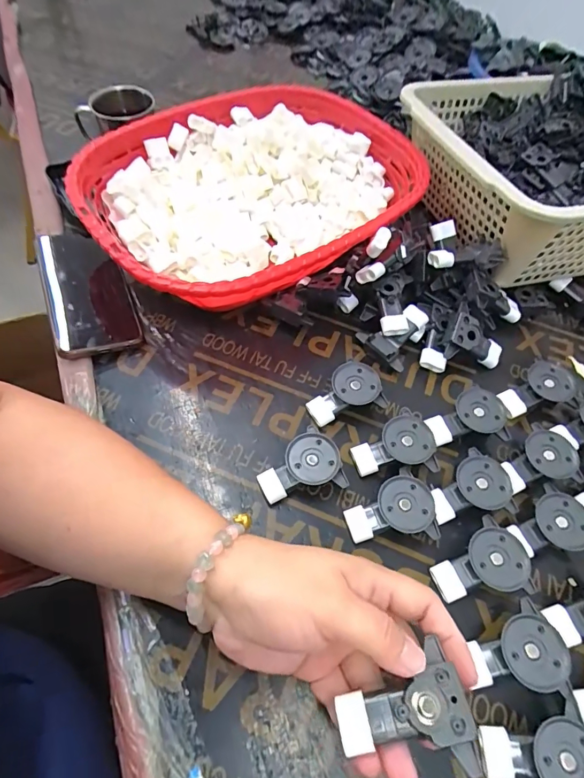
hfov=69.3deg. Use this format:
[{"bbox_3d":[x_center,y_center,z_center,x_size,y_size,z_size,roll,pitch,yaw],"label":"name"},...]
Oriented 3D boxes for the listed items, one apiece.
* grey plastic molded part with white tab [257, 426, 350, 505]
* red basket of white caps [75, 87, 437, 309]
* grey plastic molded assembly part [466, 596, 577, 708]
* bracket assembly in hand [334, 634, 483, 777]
[{"bbox_3d":[0.005,0.064,0.347,0.066,0.023,0.048,-13,60,-12],"label":"grey plastic molded part with white tab"},{"bbox_3d":[-0.034,-0.208,0.470,0.360,0.090,0.270,-33,66,-22],"label":"red basket of white caps"},{"bbox_3d":[0.153,0.183,0.291,0.057,0.030,0.058,-5,59,-8],"label":"grey plastic molded assembly part"},{"bbox_3d":[0.057,0.170,0.216,0.064,0.018,0.050,-15,61,-7],"label":"bracket assembly in hand"}]

